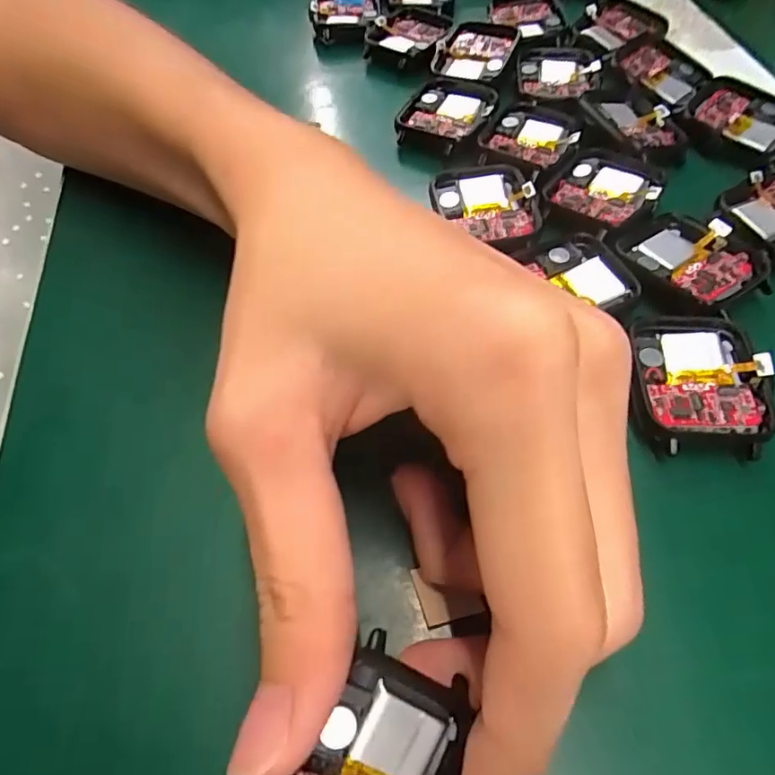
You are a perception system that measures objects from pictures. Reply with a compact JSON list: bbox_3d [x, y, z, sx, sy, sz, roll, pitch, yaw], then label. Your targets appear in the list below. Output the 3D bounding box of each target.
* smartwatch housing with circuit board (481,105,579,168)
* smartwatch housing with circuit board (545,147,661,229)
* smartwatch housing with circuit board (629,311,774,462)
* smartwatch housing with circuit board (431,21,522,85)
[{"bbox_3d":[0.060,-0.107,0.227,0.035,0.006,0.044,24,60,16],"label":"smartwatch housing with circuit board"},{"bbox_3d":[0.083,-0.078,0.206,0.036,0.005,0.037,37,65,22],"label":"smartwatch housing with circuit board"},{"bbox_3d":[0.092,-0.002,0.160,0.037,0.009,0.045,9,57,7],"label":"smartwatch housing with circuit board"},{"bbox_3d":[0.043,-0.166,0.263,0.035,0.006,0.041,21,60,14],"label":"smartwatch housing with circuit board"}]

